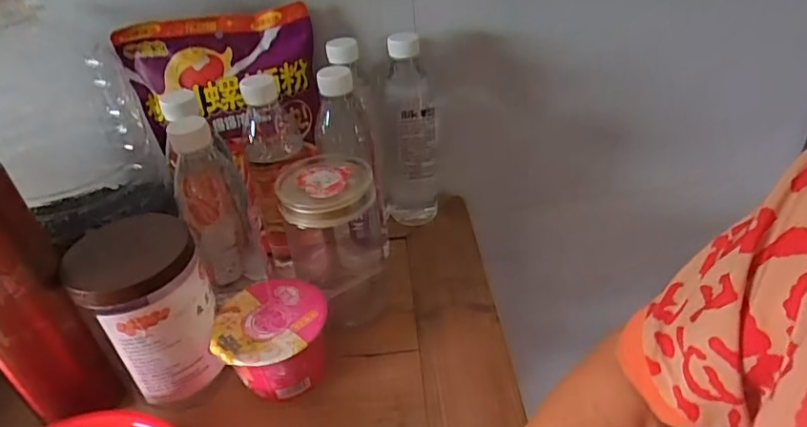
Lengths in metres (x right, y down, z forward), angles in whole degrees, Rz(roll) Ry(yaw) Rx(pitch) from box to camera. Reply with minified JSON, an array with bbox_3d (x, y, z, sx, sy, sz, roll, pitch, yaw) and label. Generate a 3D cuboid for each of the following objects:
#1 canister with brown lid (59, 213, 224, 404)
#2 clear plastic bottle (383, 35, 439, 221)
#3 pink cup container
[{"bbox_3d":[-0.213,0.083,0.472,0.093,0.158,0.096,-29,43,-29],"label":"canister with brown lid"},{"bbox_3d":[0.006,-0.094,0.624,0.065,0.219,0.057,-3,37,2],"label":"clear plastic bottle"},{"bbox_3d":[-0.114,0.115,0.493,0.097,0.067,0.093,-3,37,2],"label":"pink cup container"}]

